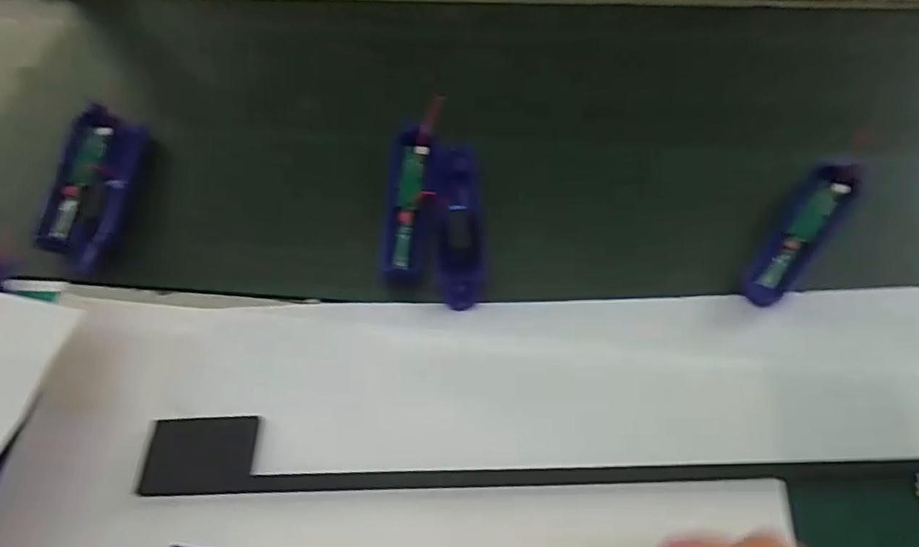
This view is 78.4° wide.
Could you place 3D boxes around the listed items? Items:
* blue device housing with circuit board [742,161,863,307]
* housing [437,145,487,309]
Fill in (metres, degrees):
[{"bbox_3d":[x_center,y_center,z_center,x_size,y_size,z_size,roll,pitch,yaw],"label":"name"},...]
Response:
[{"bbox_3d":[0.275,-0.035,0.453,0.041,0.015,0.161,36,68,23],"label":"blue device housing with circuit board"},{"bbox_3d":[0.003,-0.040,0.467,0.036,0.022,0.150,0,59,5],"label":"housing"}]

